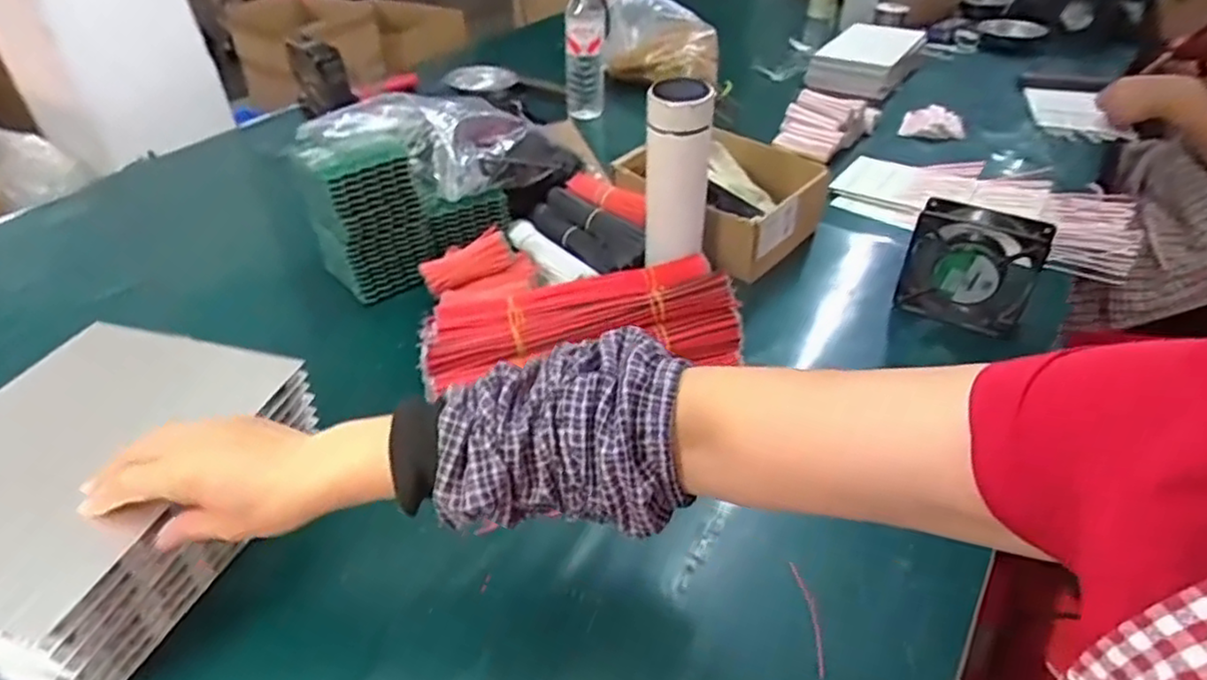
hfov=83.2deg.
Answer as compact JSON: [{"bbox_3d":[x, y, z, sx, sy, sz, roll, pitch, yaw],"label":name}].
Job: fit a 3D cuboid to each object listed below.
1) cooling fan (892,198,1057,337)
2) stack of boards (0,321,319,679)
[{"bbox_3d":[0.375,-0.075,0.694,0.121,0.132,0.030,16,42,19],"label":"cooling fan"},{"bbox_3d":[-0.353,0.114,0.495,0.180,0.109,0.246,10,41,12],"label":"stack of boards"}]

